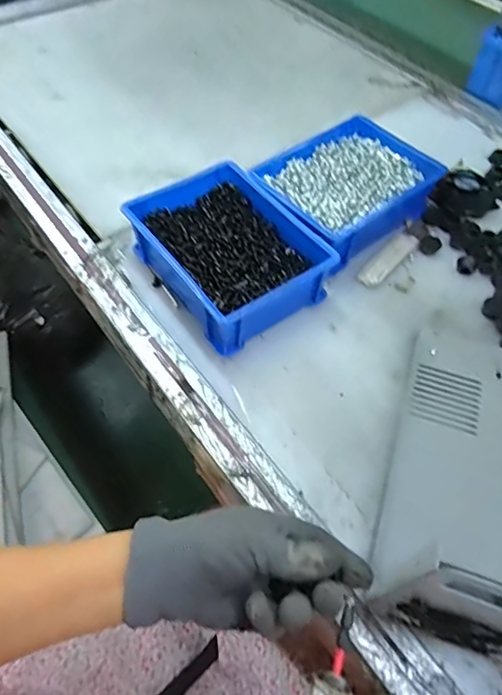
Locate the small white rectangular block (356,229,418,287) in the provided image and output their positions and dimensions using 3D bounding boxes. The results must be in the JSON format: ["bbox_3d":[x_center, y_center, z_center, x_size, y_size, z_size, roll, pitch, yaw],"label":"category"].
[{"bbox_3d":[0.161,-0.104,0.552,0.027,0.004,0.106,36,63,20],"label":"small white rectangular block"}]

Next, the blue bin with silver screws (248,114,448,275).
[{"bbox_3d":[0.117,-0.190,0.575,0.189,0.056,0.147,-34,64,-21],"label":"blue bin with silver screws"}]

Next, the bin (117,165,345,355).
[{"bbox_3d":[-0.024,-0.103,0.517,0.145,0.066,0.196,-31,63,-20],"label":"bin"}]

